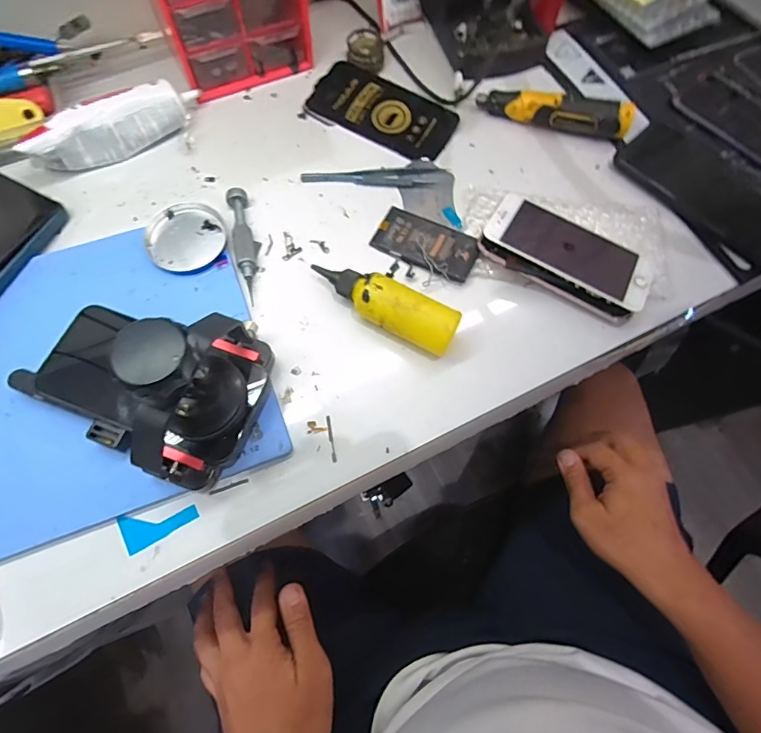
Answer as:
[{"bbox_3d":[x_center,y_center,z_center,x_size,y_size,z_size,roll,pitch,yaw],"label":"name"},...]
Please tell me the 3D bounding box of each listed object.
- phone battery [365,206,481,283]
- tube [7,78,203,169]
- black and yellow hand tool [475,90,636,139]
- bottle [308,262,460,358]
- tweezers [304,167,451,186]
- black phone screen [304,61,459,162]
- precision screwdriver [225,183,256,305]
[{"bbox_3d":[0.038,-0.103,0.377,0.086,0.006,0.042,28,76,13],"label":"phone battery"},{"bbox_3d":[-0.231,-0.209,0.391,0.145,0.043,0.035,-28,74,-12],"label":"tube"},{"bbox_3d":[0.165,-0.243,0.428,0.138,0.029,0.020,10,70,1],"label":"black and yellow hand tool"},{"bbox_3d":[0.002,-0.046,0.344,0.113,0.036,0.034,27,71,7],"label":"bottle"},{"bbox_3d":[-0.002,-0.171,0.408,0.133,0.005,0.023,-5,70,-5],"label":"tweezers"},{"bbox_3d":[0.000,-0.249,0.437,0.141,0.004,0.075,28,71,7],"label":"black phone screen"},{"bbox_3d":[-0.112,-0.101,0.370,0.016,0.014,0.103,-12,71,-7],"label":"precision screwdriver"}]

